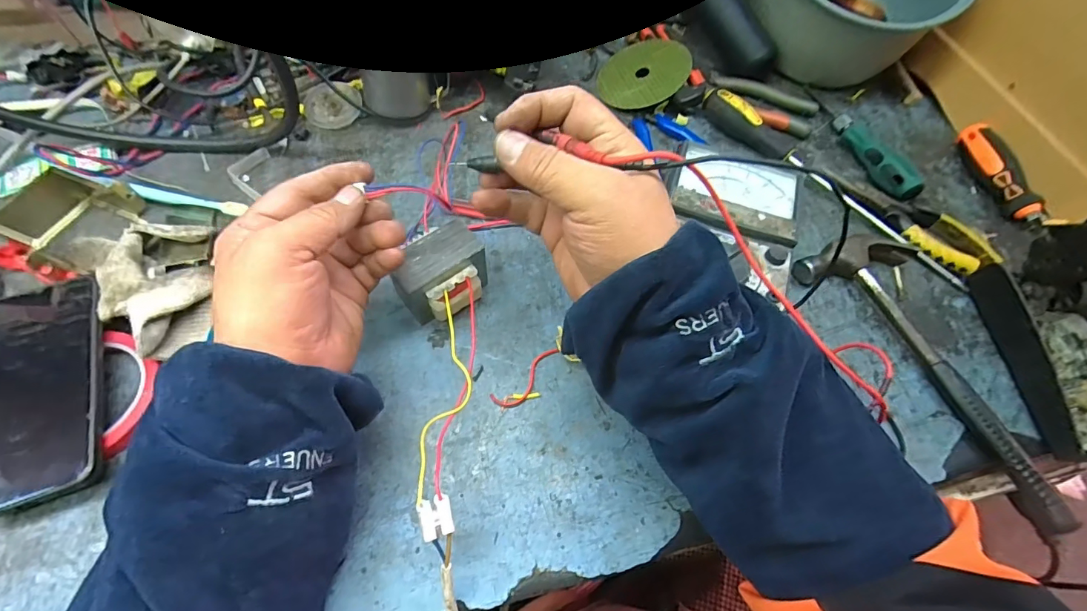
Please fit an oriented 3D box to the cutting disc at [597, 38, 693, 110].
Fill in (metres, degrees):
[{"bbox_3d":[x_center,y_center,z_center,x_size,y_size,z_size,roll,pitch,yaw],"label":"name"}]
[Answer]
[{"bbox_3d":[0.111,-0.260,0.513,0.098,0.004,0.100,-15,60,17],"label":"cutting disc"}]

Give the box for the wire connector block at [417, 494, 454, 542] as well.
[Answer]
[{"bbox_3d":[-0.060,0.118,0.258,0.018,0.009,0.021,-13,85,-20],"label":"wire connector block"}]

